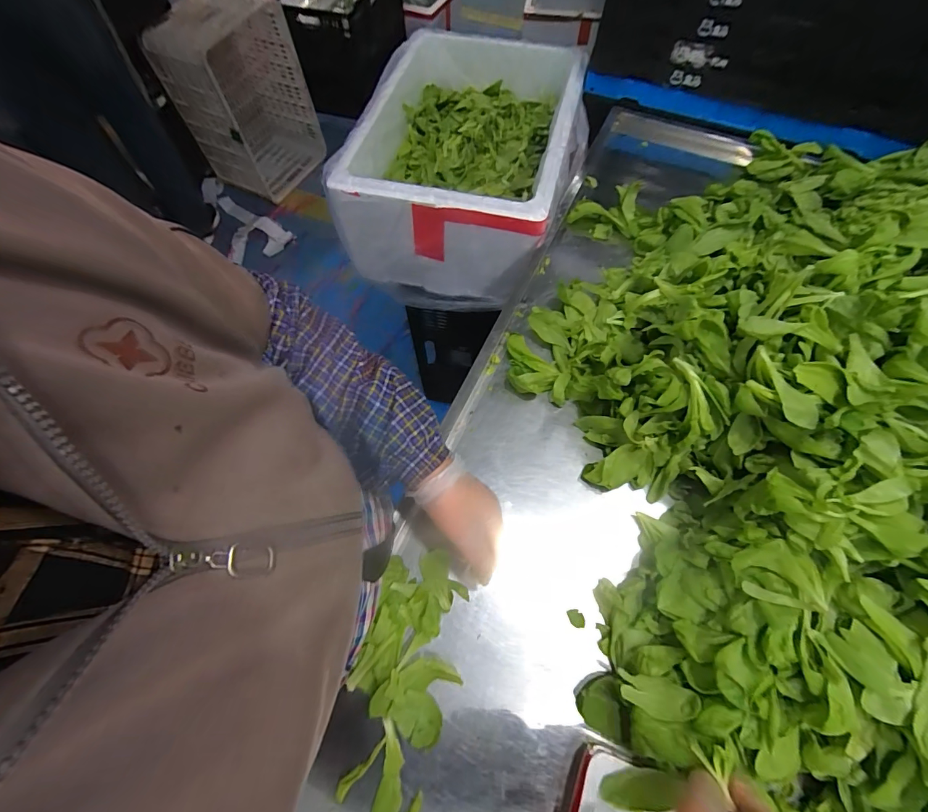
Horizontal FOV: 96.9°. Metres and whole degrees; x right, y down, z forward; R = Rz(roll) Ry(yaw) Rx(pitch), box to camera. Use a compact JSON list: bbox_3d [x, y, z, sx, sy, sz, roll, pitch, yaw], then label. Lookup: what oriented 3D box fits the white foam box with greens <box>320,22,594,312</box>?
[{"bbox_3d":[0.003,-0.507,0.900,0.420,0.252,0.546,15,66,8],"label":"white foam box with greens"}]

